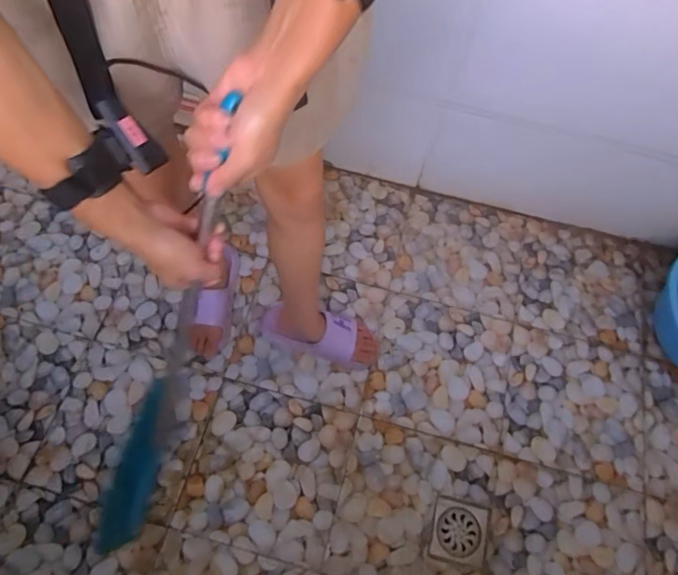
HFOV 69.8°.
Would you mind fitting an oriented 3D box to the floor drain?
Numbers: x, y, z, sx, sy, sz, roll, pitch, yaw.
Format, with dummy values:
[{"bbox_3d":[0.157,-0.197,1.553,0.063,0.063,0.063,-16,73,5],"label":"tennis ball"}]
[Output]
[{"bbox_3d":[0.239,0.485,0.969,0.105,0.004,0.111,14,64,5],"label":"floor drain"}]

